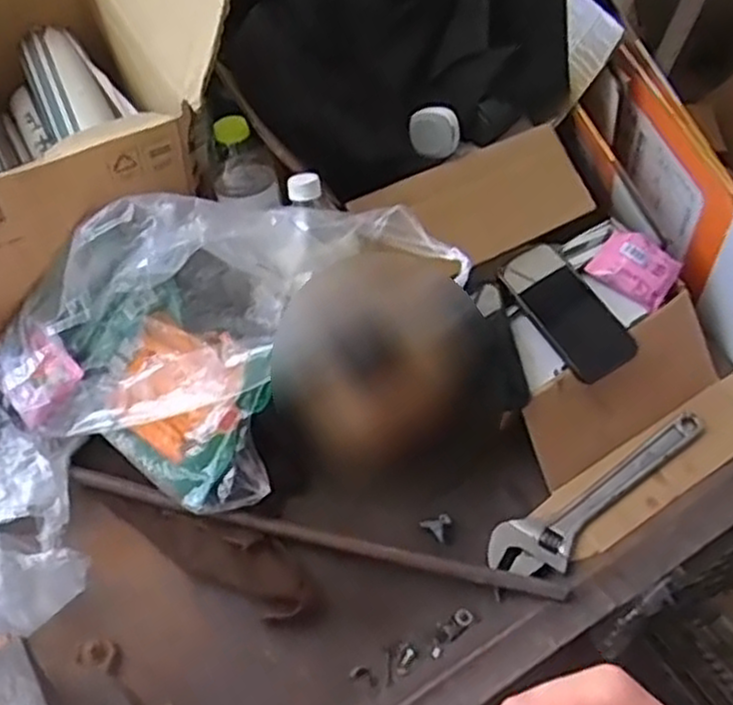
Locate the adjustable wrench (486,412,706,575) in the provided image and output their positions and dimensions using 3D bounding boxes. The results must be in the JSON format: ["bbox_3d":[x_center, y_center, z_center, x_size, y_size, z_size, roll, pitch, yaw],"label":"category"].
[{"bbox_3d":[0.256,0.153,0.794,0.290,0.014,0.063,-28,65,-18],"label":"adjustable wrench"}]

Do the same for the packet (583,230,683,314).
[{"bbox_3d":[0.306,-0.097,0.847,0.088,0.031,0.068,34,63,15],"label":"packet"}]

